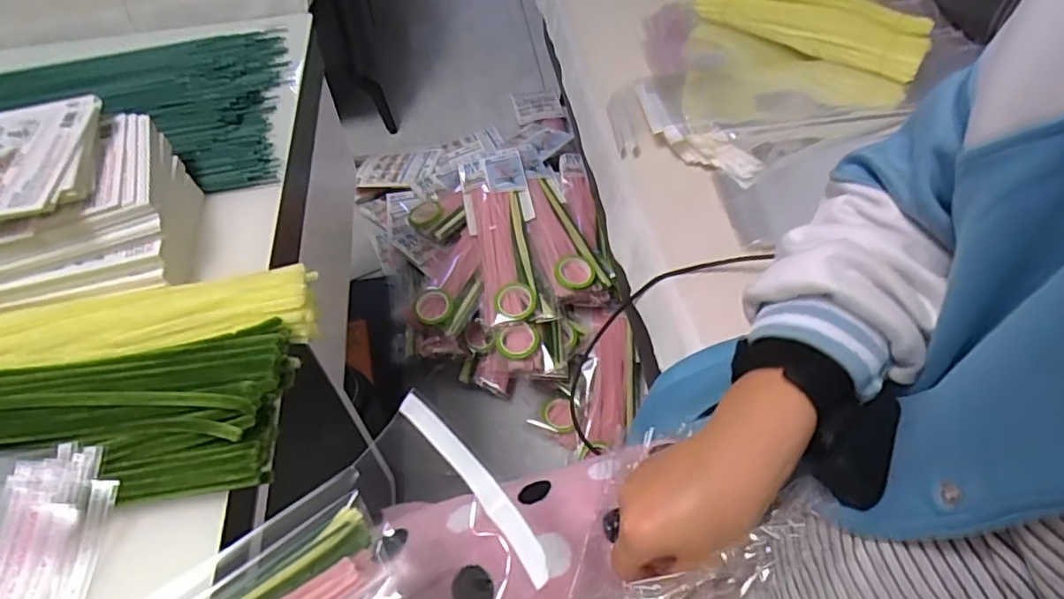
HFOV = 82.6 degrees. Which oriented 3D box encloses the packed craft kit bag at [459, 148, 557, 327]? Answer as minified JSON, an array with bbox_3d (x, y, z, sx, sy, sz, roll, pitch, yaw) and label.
[{"bbox_3d":[-0.046,-0.119,0.974,0.108,0.040,0.375,-9,52,-4],"label":"packed craft kit bag"}]

